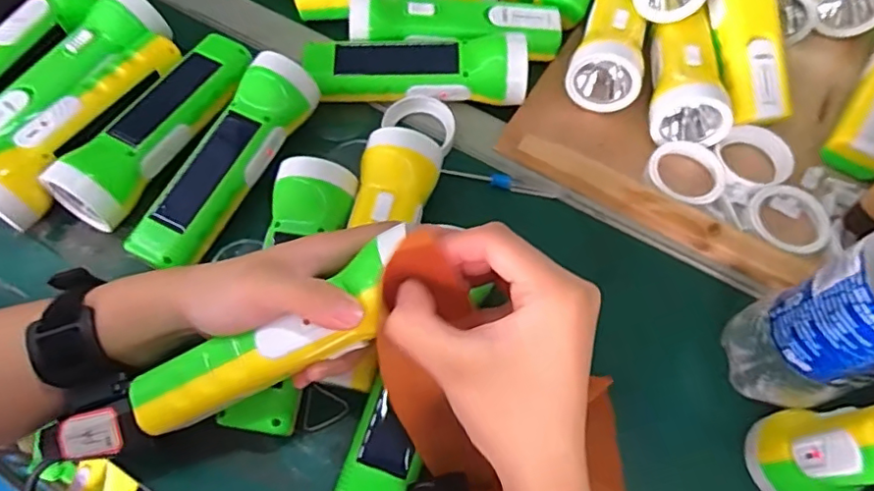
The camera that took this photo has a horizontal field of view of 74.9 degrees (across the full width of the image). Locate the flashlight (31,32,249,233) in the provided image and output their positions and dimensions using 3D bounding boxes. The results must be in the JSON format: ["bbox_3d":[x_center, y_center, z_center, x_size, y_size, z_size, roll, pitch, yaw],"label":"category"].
[{"bbox_3d":[-0.196,-0.088,0.411,0.053,0.043,0.170,29,67,14],"label":"flashlight"}]

